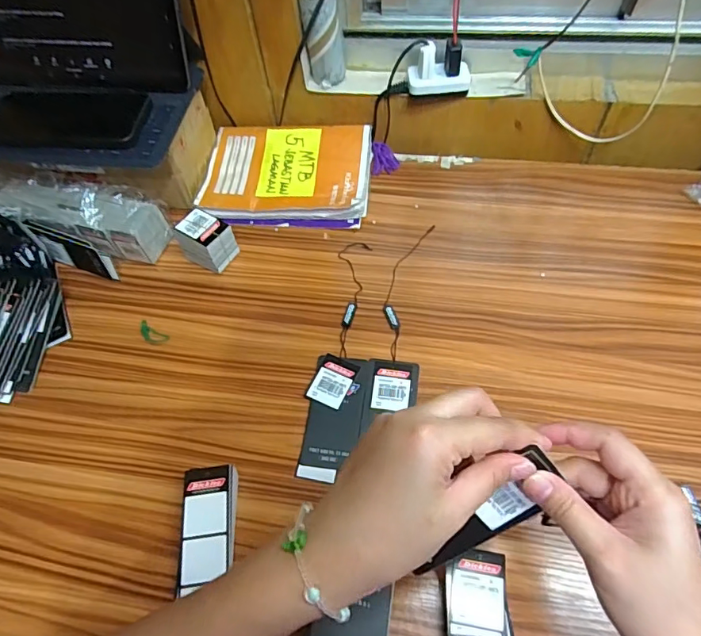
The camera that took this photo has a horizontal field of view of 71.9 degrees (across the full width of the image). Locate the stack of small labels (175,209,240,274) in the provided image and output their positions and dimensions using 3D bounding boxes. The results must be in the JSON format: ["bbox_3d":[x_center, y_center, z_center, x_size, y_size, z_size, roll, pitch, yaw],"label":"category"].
[{"bbox_3d":[-0.160,-0.084,0.540,0.054,0.051,0.046,25,64,18],"label":"stack of small labels"}]

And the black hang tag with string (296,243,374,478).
[{"bbox_3d":[-0.005,0.029,0.485,0.052,0.006,0.259,5,59,7],"label":"black hang tag with string"}]

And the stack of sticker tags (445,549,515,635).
[{"bbox_3d":[0.093,0.212,0.352,0.050,0.031,0.072,-3,59,2],"label":"stack of sticker tags"}]

